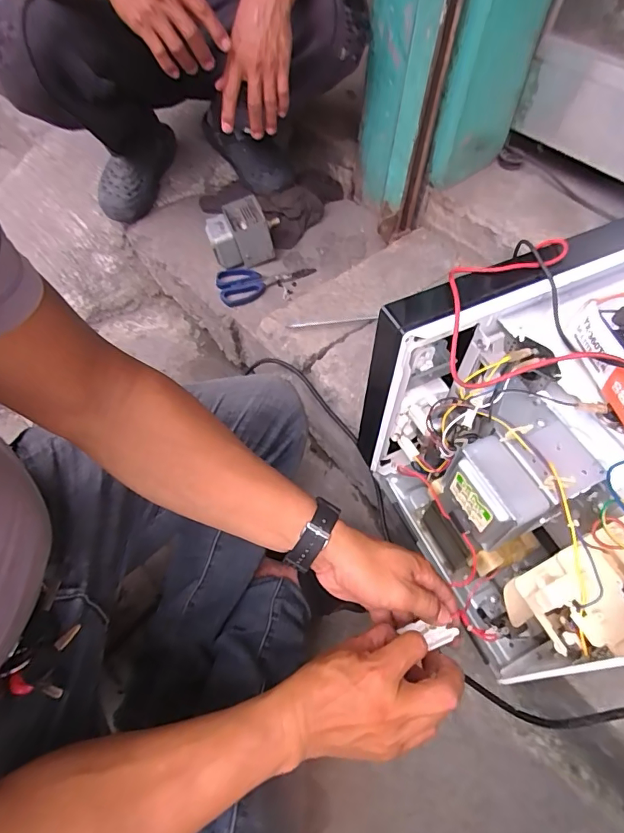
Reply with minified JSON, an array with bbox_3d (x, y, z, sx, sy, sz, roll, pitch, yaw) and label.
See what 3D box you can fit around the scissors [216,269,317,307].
[{"bbox_3d":[-0.081,-0.243,0.825,0.171,0.015,0.072,-17,58,-13],"label":"scissors"}]

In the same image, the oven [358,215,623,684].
[{"bbox_3d":[0.305,0.018,0.447,0.419,0.272,0.291,-16,58,-12],"label":"oven"}]

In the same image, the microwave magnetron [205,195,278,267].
[{"bbox_3d":[-0.123,-0.324,0.829,0.124,0.079,0.085,-12,57,-10],"label":"microwave magnetron"}]

